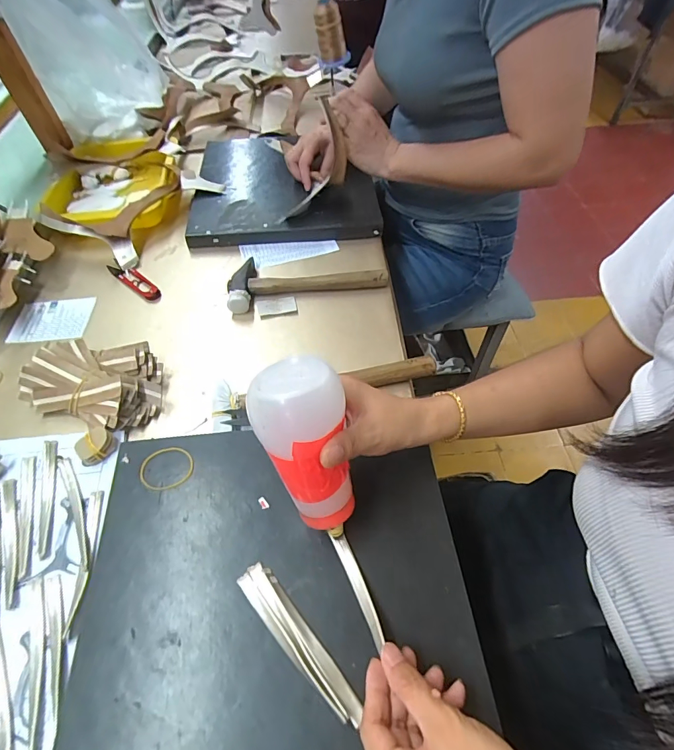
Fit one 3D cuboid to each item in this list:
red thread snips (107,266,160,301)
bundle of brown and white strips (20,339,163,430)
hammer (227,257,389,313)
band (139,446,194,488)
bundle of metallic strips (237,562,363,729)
[{"bbox_3d":[-0.287,-0.135,0.581,0.106,0.009,0.026,33,61,23],"label":"red thread snips"},{"bbox_3d":[-0.266,0.005,0.454,0.147,0.046,0.095,12,55,10],"label":"bundle of brown and white strips"},{"bbox_3d":[-0.045,-0.140,0.569,0.215,0.031,0.085,-12,54,-7],"label":"hammer"},{"bbox_3d":[-0.165,0.089,0.392,0.051,0.004,0.043,-11,54,-6],"label":"band"},{"bbox_3d":[-0.031,0.199,0.305,0.027,0.007,0.126,-35,60,-22],"label":"bundle of metallic strips"}]

